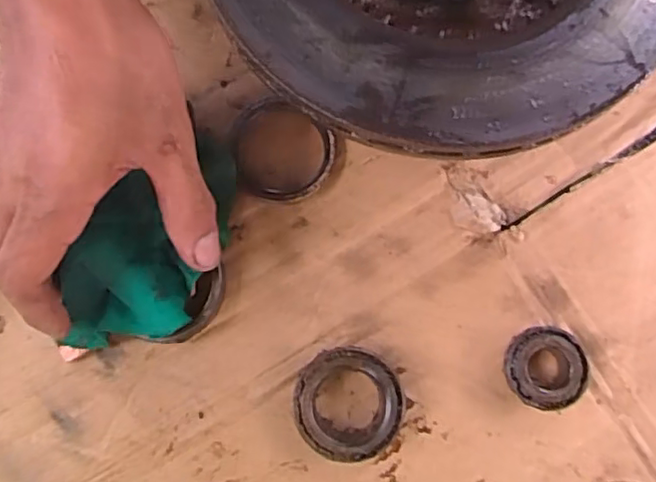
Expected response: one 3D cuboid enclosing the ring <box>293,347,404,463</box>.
[{"bbox_3d":[0.010,0.086,0.330,0.055,0.019,0.055,0,79,-1],"label":"ring"}]

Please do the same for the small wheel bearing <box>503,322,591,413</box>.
[{"bbox_3d":[0.115,0.067,0.333,0.040,0.020,0.042,6,79,0],"label":"small wheel bearing"}]

